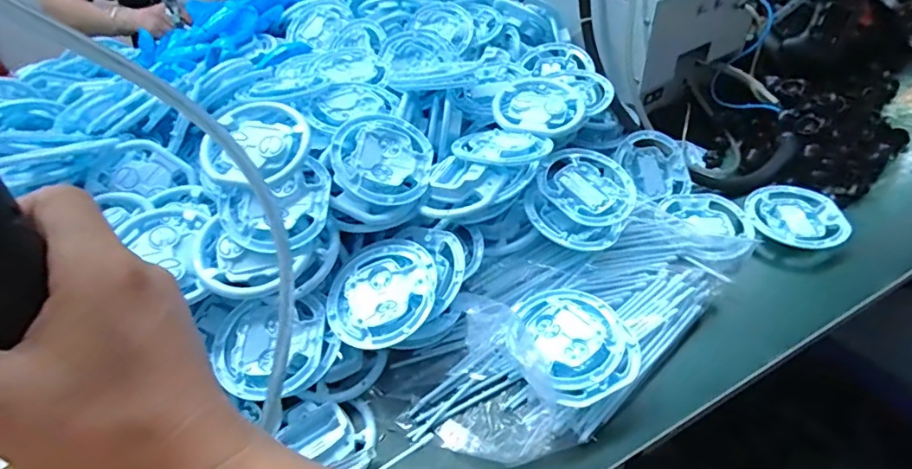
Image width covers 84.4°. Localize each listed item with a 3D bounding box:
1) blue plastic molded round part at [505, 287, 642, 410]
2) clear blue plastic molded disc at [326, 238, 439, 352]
[{"bbox_3d":[0.107,0.098,0.471,0.099,0.020,0.116,-21,46,-14],"label":"blue plastic molded round part"},{"bbox_3d":[-0.069,0.053,0.474,0.101,0.026,0.110,-4,44,3],"label":"clear blue plastic molded disc"}]

